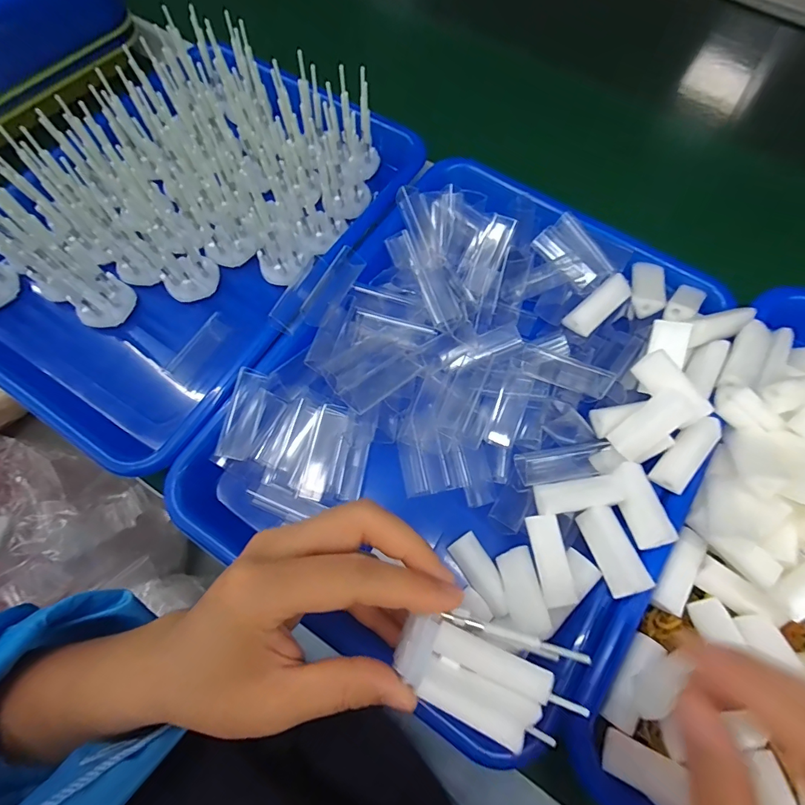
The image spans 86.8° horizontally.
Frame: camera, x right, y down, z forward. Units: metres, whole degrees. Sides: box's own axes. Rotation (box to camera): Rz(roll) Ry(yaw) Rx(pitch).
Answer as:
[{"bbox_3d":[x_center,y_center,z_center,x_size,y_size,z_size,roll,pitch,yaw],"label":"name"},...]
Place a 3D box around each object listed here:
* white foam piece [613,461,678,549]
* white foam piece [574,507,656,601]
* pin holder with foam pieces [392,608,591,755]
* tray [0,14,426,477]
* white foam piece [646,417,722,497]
[{"bbox_3d":[0.131,0.056,0.234,0.019,0.011,0.045,-11,70,-4],"label":"white foam piece"},{"bbox_3d":[0.114,0.080,0.231,0.021,0.005,0.045,-16,59,-6],"label":"white foam piece"},{"bbox_3d":[0.031,0.105,0.164,0.065,0.018,0.039,21,71,7],"label":"pin holder with foam pieces"},{"bbox_3d":[-0.168,-0.144,0.322,0.262,0.079,0.340,29,73,10],"label":"tray"},{"bbox_3d":[0.161,0.029,0.240,0.017,0.009,0.046,38,92,13],"label":"white foam piece"}]

